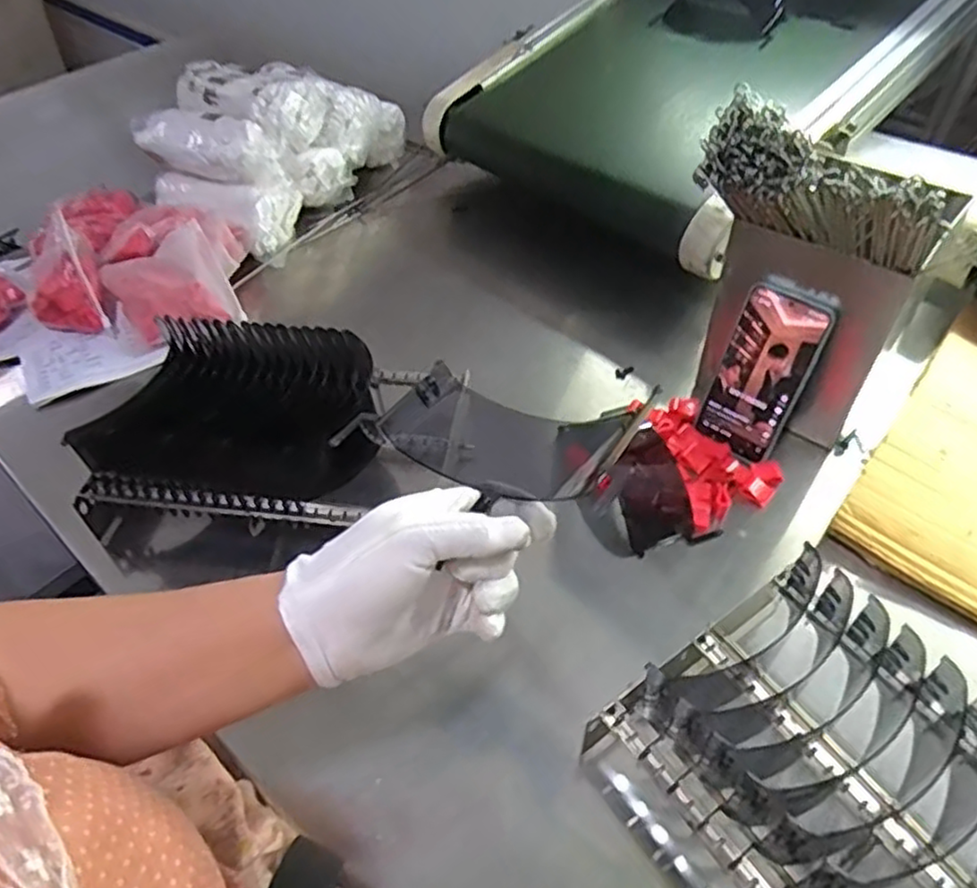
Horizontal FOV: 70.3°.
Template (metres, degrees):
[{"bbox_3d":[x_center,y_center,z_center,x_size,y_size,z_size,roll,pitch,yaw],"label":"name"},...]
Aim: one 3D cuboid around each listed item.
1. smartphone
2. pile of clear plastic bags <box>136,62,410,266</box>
[{"bbox_3d":[0.252,-0.065,0.642,0.074,0.157,0.014,33,36,27],"label":"smartphone"},{"bbox_3d":[-0.319,-0.436,1.013,0.236,0.186,0.346,22,53,20],"label":"pile of clear plastic bags"}]

